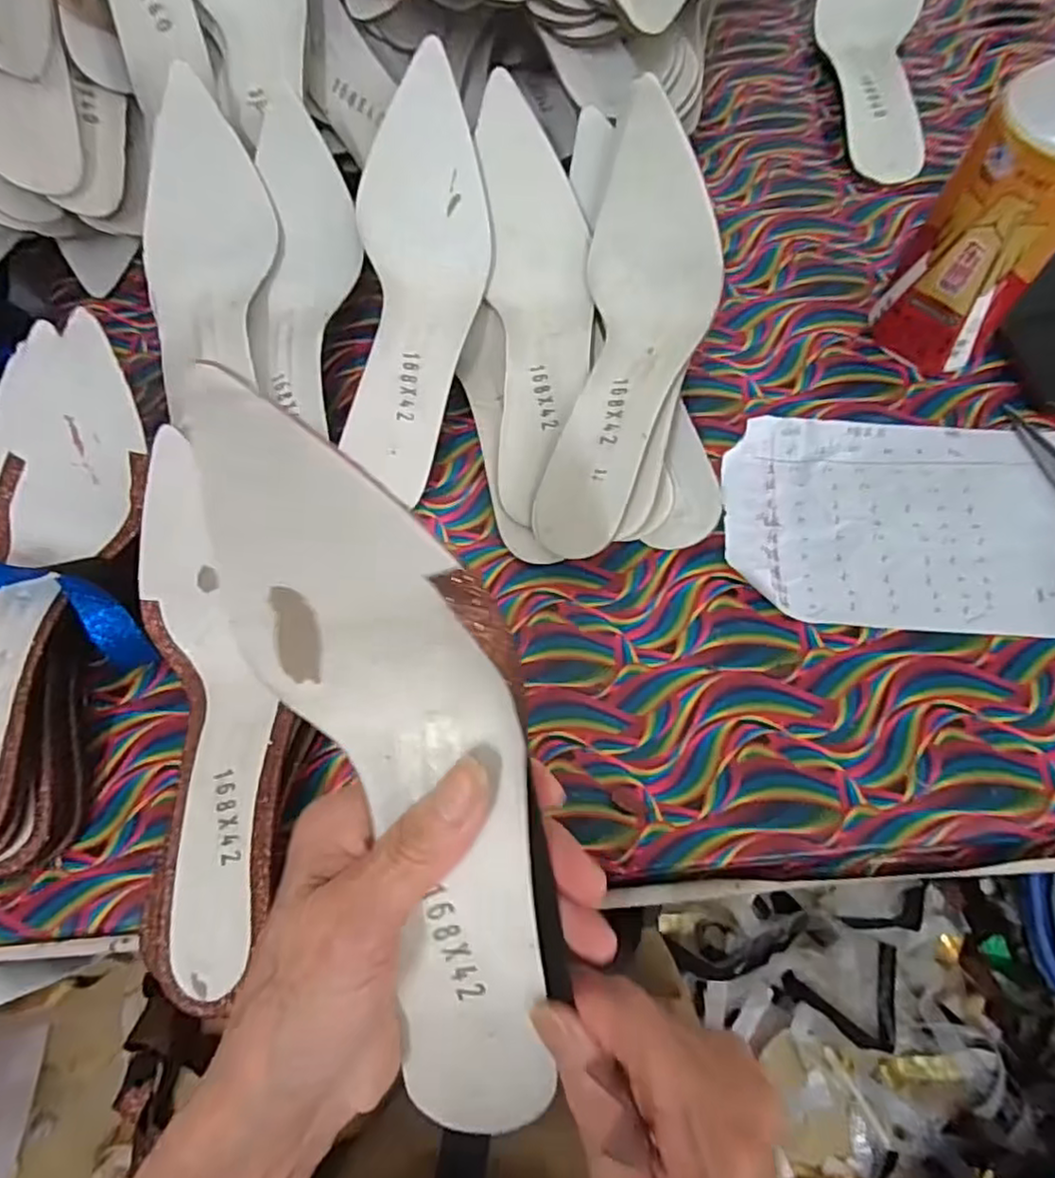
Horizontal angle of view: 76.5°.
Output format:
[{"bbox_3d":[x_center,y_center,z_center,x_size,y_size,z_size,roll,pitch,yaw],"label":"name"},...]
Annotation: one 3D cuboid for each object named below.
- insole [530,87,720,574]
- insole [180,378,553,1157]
[{"bbox_3d":[0.060,-0.138,0.371,0.073,0.053,0.246,12,83,7],"label":"insole"},{"bbox_3d":[-0.034,0.062,0.211,0.074,0.055,0.254,-16,106,-4],"label":"insole"}]

